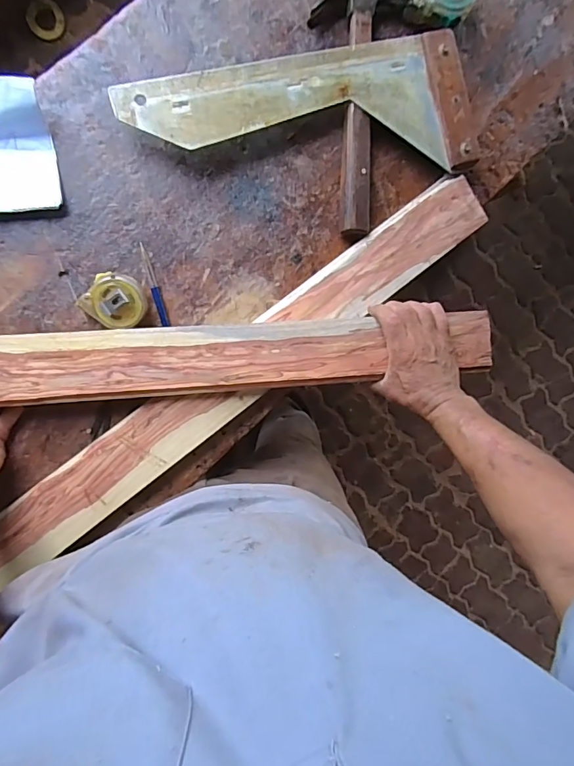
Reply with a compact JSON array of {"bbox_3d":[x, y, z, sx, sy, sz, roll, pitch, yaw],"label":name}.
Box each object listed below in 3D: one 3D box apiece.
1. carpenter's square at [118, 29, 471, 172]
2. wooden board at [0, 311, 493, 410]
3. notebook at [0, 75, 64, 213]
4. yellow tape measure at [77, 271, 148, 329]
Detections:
[{"bbox_3d":[0.025,-0.332,0.558,0.433,0.013,0.157,-10,95,-10],"label":"carpenter's square"},{"bbox_3d":[-0.356,-0.010,0.507,1.218,0.028,0.080,-4,95,-8],"label":"wooden board"},{"bbox_3d":[-0.325,-0.265,0.514,0.104,0.050,0.130,-7,95,-8],"label":"notebook"},{"bbox_3d":[-0.205,-0.098,0.547,0.066,0.042,0.063,31,89,-10],"label":"yellow tape measure"}]

